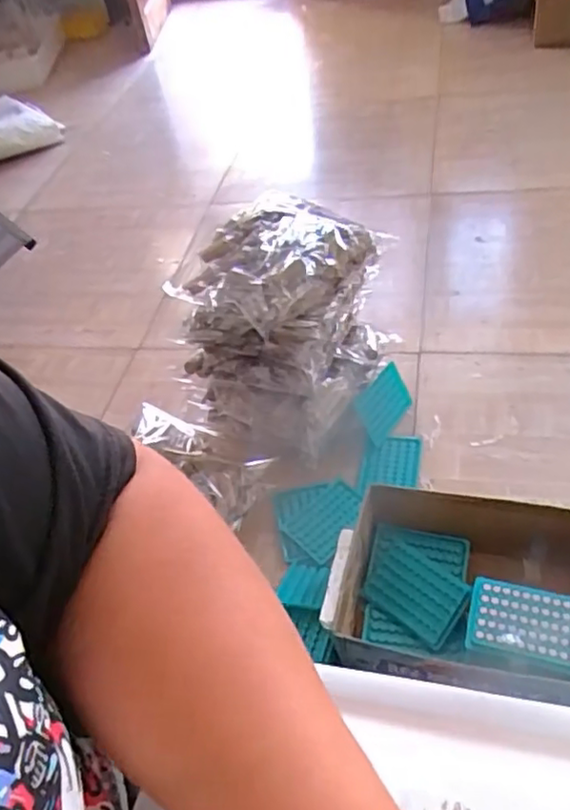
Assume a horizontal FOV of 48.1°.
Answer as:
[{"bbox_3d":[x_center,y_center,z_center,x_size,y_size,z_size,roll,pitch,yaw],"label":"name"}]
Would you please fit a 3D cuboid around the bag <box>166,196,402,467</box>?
[{"bbox_3d":[0.016,-0.108,1.047,0.324,0.332,0.262,-36,50,-21],"label":"bag"}]

